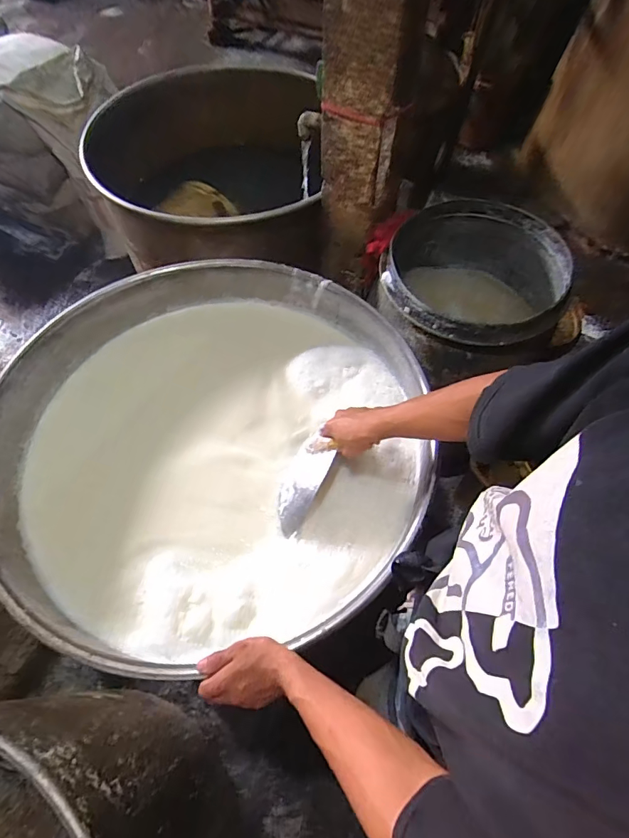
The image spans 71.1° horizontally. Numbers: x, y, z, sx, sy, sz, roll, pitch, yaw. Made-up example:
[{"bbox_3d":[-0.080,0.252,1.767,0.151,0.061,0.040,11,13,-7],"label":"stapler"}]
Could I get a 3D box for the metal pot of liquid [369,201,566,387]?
[{"bbox_3d":[0.379,-0.282,1.142,0.420,0.319,0.459,19,63,9],"label":"metal pot of liquid"}]

